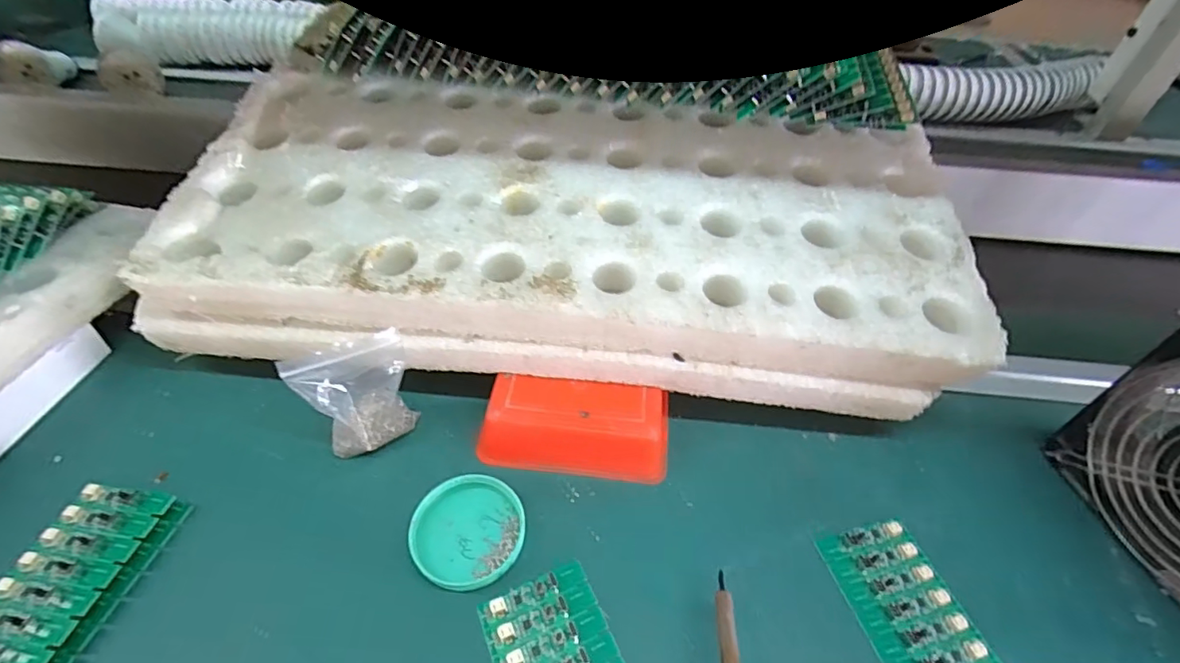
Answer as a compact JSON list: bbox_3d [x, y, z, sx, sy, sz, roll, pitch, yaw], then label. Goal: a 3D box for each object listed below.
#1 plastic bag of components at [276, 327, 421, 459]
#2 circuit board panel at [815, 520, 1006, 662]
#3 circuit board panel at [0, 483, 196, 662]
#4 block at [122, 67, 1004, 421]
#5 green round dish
[{"bbox_3d":[-0.149,0.044,0.346,0.065,0.090,0.033,-19,51,-20],"label":"plastic bag of components"},{"bbox_3d":[0.191,0.173,0.291,0.065,0.006,0.135,-10,48,-12],"label":"circuit board panel"},{"bbox_3d":[-0.293,0.148,0.281,0.060,0.014,0.137,10,47,6],"label":"circuit board panel"},{"bbox_3d":[-0.017,-0.082,0.407,0.545,0.088,0.231,5,48,1],"label":"block"},{"bbox_3d":[-0.074,0.120,0.324,0.065,0.009,0.067,2,47,-2],"label":"green round dish"}]

